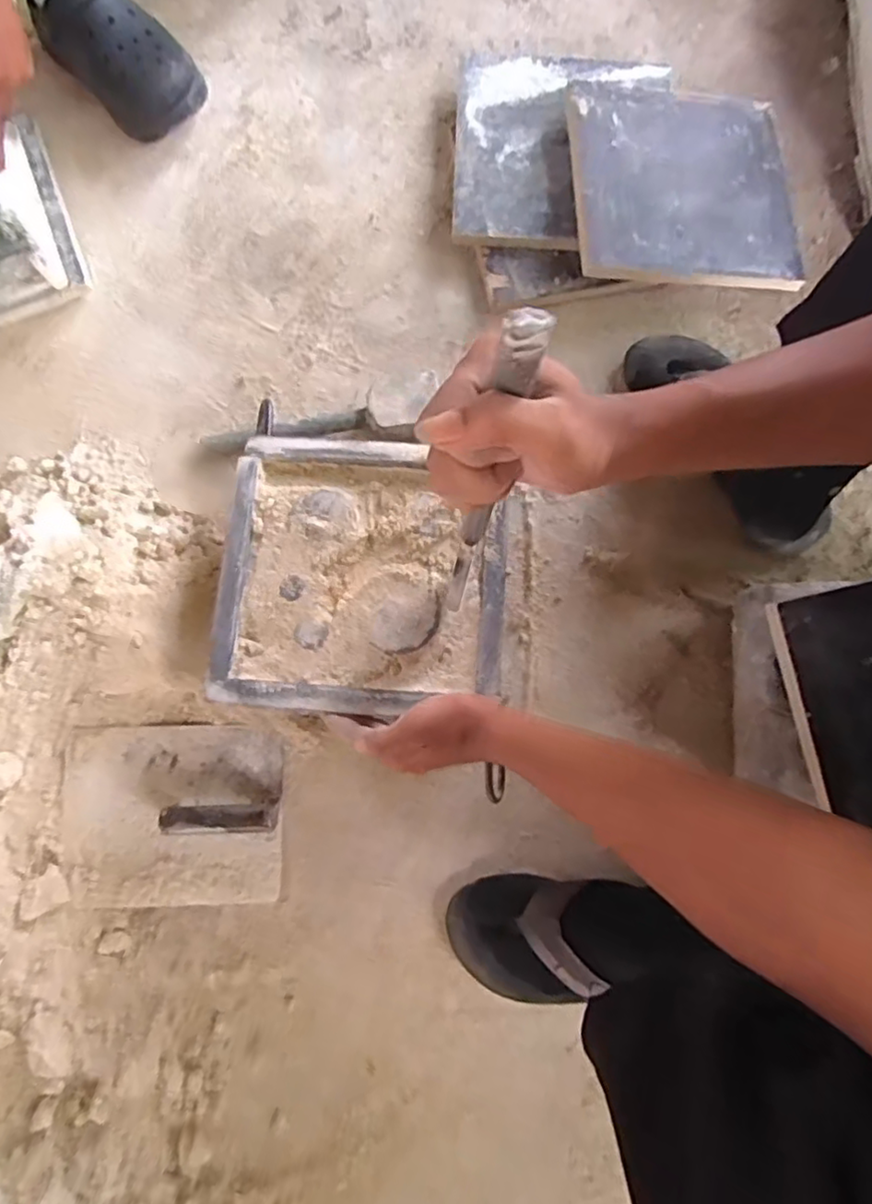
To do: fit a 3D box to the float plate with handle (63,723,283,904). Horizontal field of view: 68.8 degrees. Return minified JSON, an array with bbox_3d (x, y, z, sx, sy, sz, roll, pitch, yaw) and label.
[{"bbox_3d":[-0.253,0.201,0.602,0.198,0.057,0.164,0,80,0],"label":"float plate with handle"}]

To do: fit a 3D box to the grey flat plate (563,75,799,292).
[{"bbox_3d":[0.277,-0.467,0.712,0.255,0.016,0.244,-3,79,-10],"label":"grey flat plate"}]

